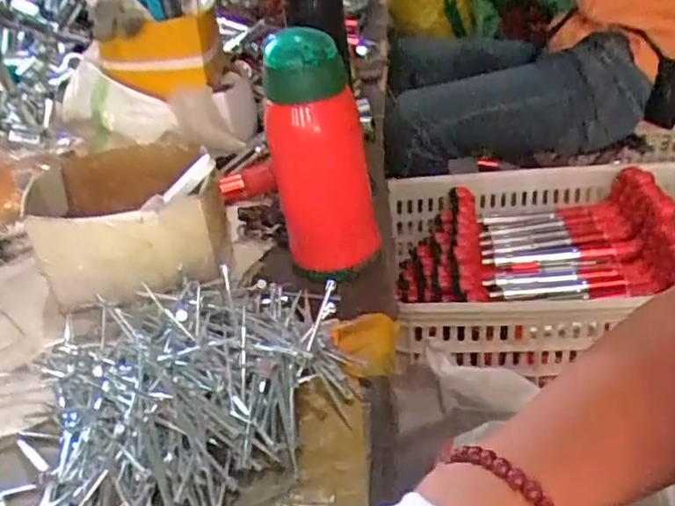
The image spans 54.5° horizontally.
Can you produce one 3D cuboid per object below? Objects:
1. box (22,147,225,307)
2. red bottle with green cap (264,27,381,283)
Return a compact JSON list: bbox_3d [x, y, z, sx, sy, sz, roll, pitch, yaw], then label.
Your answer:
[{"bbox_3d":[-0.188,-0.036,0.614,0.158,0.090,0.157,-9,32,-6],"label":"box"},{"bbox_3d":[-0.013,-0.074,0.547,0.082,0.202,0.071,-6,32,-2],"label":"red bottle with green cap"}]

